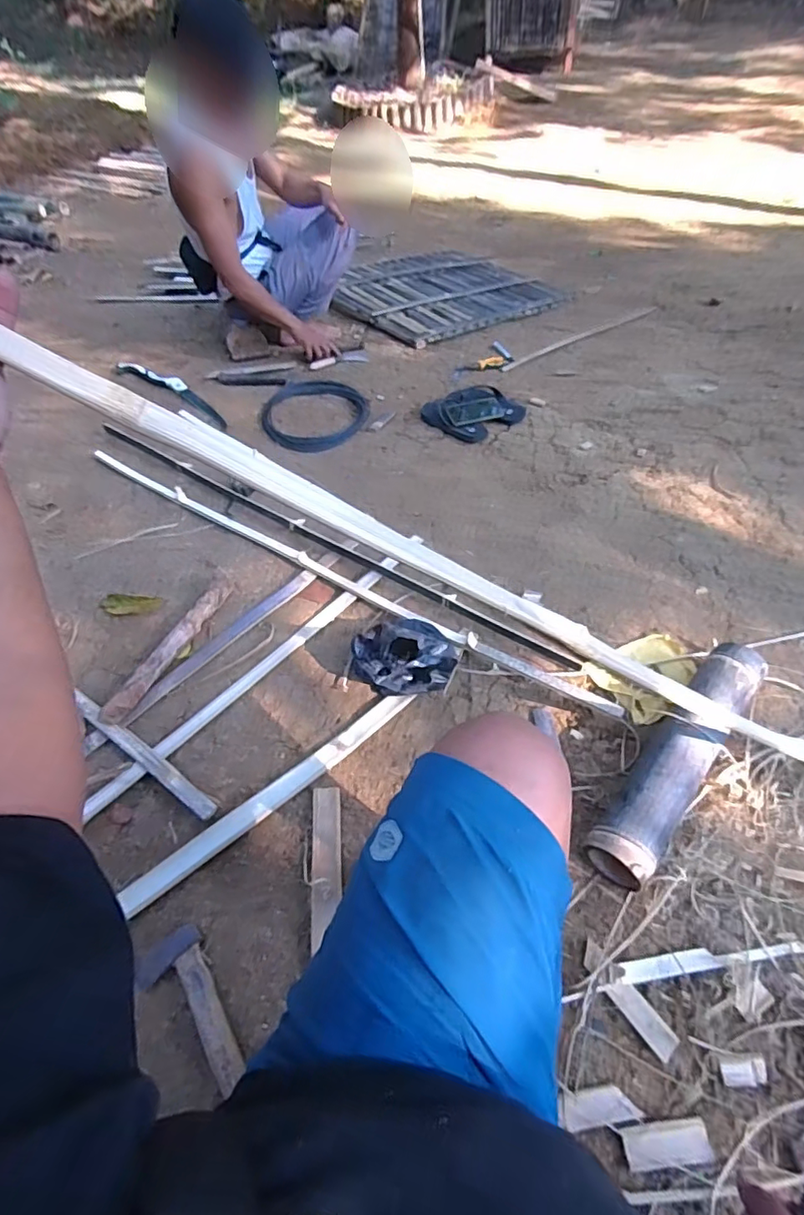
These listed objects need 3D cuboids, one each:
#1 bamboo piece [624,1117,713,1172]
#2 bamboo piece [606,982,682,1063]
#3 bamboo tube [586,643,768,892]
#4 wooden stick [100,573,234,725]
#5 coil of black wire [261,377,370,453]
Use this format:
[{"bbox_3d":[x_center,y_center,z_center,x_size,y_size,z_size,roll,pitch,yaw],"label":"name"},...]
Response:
[{"bbox_3d":[0.306,0.620,0.638,0.097,0.010,0.037,-6,51,0],"label":"bamboo piece"},{"bbox_3d":[0.313,0.533,0.716,0.033,0.012,0.092,-35,57,-21],"label":"bamboo piece"},{"bbox_3d":[0.462,0.237,0.905,0.095,0.087,0.484,33,58,27],"label":"bamboo tube"},{"bbox_3d":[-0.460,0.073,1.116,0.048,0.043,0.389,16,52,16],"label":"wooden stick"},{"bbox_3d":[-0.273,-0.600,1.708,0.328,0.022,0.412,10,49,10],"label":"coil of black wire"}]

